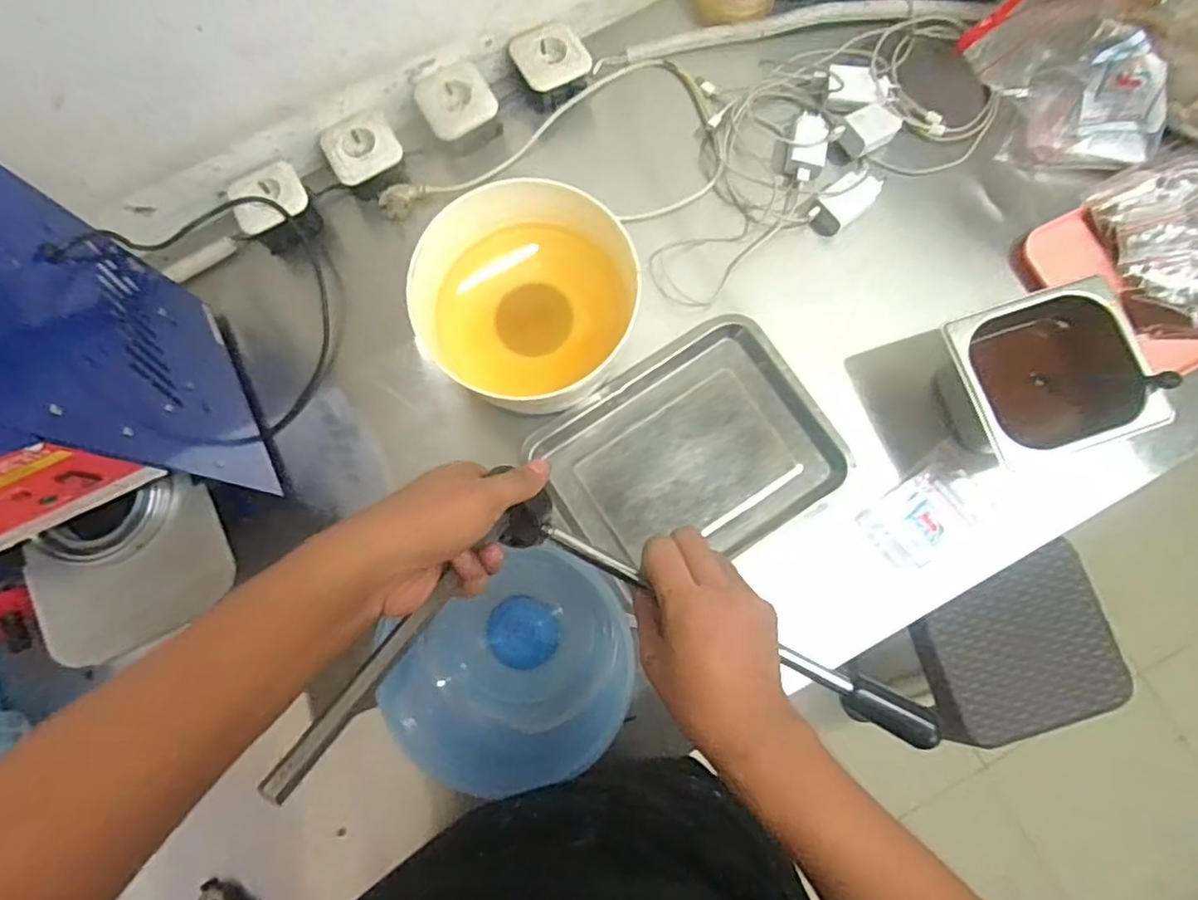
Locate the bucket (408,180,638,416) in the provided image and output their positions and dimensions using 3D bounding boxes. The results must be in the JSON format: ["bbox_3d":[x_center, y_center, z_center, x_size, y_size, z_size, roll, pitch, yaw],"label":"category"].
[{"bbox_3d":[-0.071,-0.164,0.700,0.206,0.114,0.224,0,79,1],"label":"bucket"}]

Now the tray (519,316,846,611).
[{"bbox_3d":[0.099,0.008,0.735,0.304,0.028,0.231,-33,80,-5],"label":"tray"}]

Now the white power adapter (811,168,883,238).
[{"bbox_3d":[0.292,-0.293,0.778,0.088,0.032,0.040,-43,81,8],"label":"white power adapter"}]

